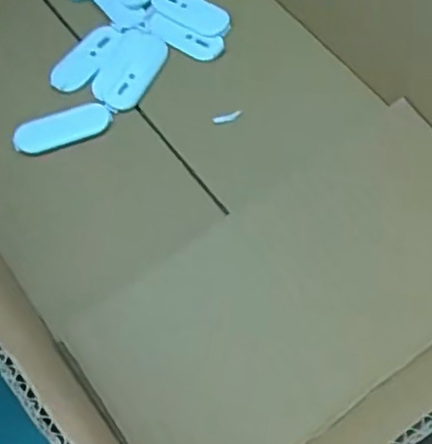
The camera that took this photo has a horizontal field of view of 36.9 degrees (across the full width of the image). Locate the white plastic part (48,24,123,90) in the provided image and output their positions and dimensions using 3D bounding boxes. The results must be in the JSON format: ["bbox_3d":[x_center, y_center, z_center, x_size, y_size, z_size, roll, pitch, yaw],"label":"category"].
[{"bbox_3d":[-0.071,-0.089,0.353,0.021,0.007,0.047,27,69,16],"label":"white plastic part"}]

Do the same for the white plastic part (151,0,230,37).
[{"bbox_3d":[-0.015,-0.118,0.358,0.049,0.004,0.020,34,71,18],"label":"white plastic part"}]

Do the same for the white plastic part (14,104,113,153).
[{"bbox_3d":[-0.079,-0.049,0.331,0.049,0.006,0.017,-23,65,-8],"label":"white plastic part"}]

